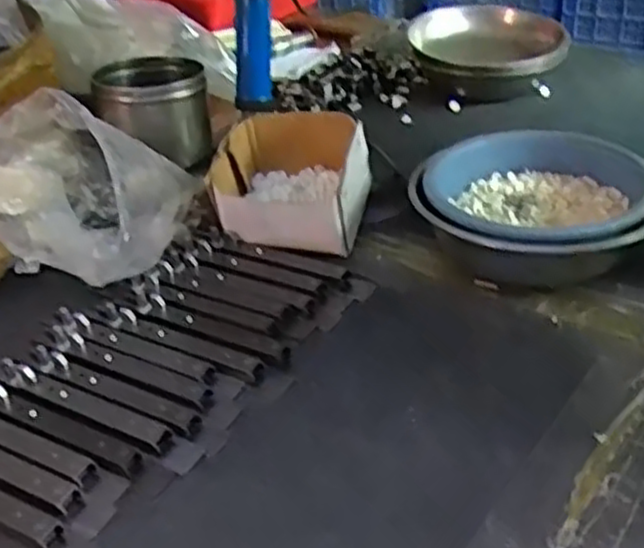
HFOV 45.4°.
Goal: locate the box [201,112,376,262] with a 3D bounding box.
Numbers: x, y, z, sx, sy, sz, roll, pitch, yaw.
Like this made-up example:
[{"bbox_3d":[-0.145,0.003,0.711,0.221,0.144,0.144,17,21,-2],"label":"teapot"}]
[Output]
[{"bbox_3d":[-0.029,-0.096,0.766,0.148,0.078,0.165,-1,31,5],"label":"box"}]

